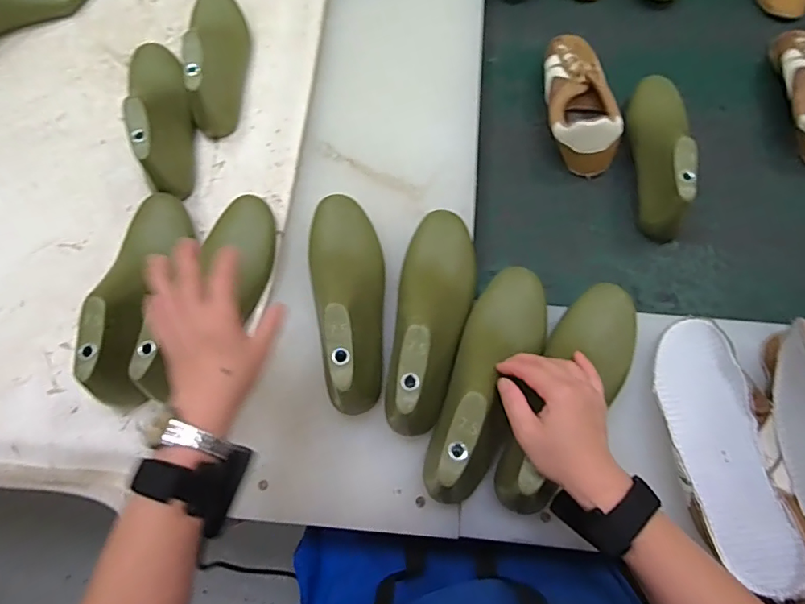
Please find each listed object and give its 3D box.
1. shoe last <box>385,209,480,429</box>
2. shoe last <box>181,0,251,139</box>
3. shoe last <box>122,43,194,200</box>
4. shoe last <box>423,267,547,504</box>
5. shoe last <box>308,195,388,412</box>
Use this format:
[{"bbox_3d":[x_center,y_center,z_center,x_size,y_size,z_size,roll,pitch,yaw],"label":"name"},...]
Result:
[{"bbox_3d":[0.030,0.006,0.508,0.082,0.084,0.248,11,69,8],"label":"shoe last"},{"bbox_3d":[-0.249,-0.343,0.668,0.077,0.084,0.241,-12,68,-1],"label":"shoe last"},{"bbox_3d":[-0.304,-0.248,0.633,0.071,0.086,0.238,-21,68,-6],"label":"shoe last"},{"bbox_3d":[0.088,0.066,0.480,0.079,0.090,0.237,20,71,11],"label":"shoe last"},{"bbox_3d":[-0.056,-0.016,0.519,0.078,0.086,0.249,-10,68,-1],"label":"shoe last"}]

